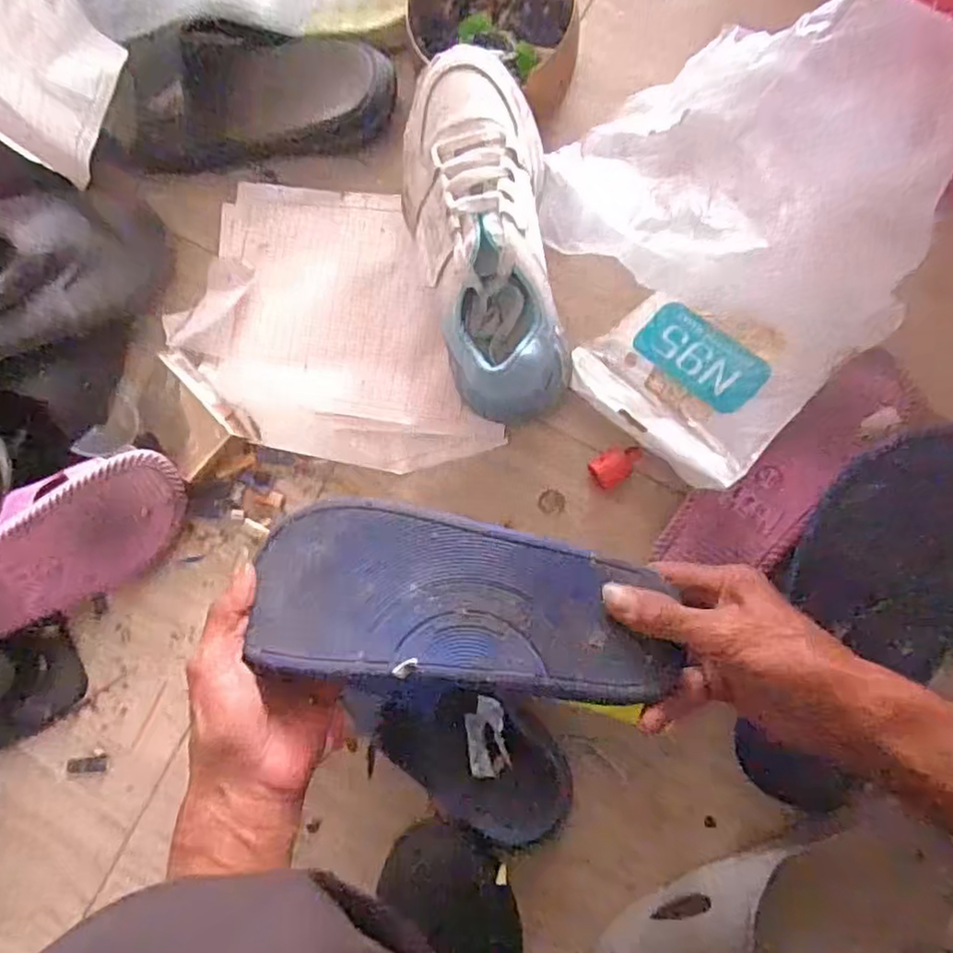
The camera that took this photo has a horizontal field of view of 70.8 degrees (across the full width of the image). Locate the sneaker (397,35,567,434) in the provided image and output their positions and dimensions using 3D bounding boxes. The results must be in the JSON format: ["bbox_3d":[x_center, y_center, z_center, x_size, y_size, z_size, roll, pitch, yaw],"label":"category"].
[{"bbox_3d":[0.004,-0.169,0.493,0.106,0.108,0.253,-8,83,5],"label":"sneaker"}]

